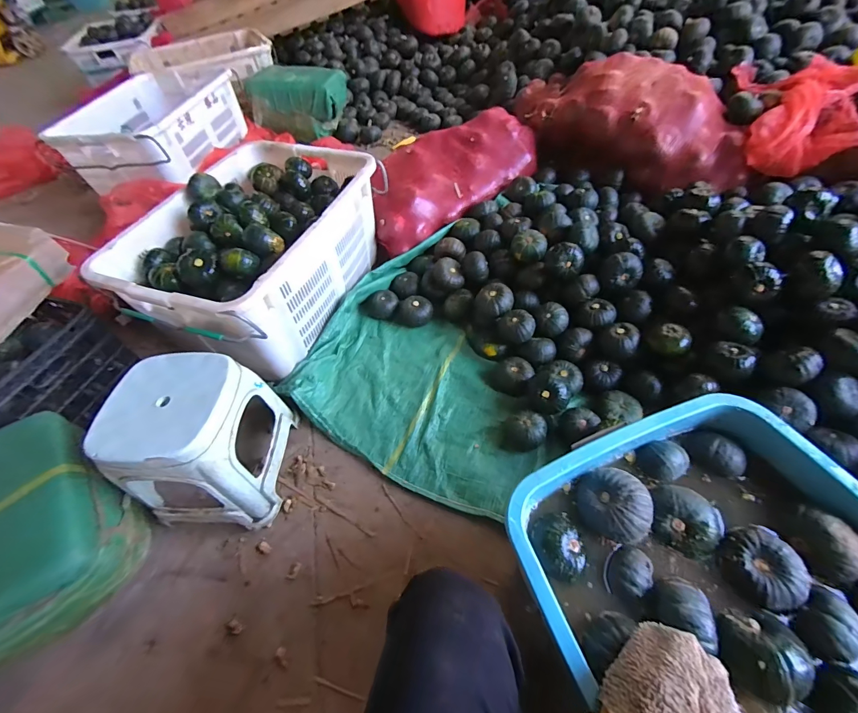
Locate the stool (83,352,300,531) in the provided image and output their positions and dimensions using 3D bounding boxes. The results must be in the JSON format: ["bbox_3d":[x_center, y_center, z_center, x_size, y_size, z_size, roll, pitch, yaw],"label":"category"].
[{"bbox_3d":[-0.466,0.190,0.787,0.253,0.295,0.266,-3,53,2],"label":"stool"}]

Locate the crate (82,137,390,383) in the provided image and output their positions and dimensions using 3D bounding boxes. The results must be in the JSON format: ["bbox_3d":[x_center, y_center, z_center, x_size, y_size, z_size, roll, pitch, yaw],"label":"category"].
[{"bbox_3d":[-0.463,-0.314,1.093,0.473,0.286,0.705,17,56,16],"label":"crate"}]

